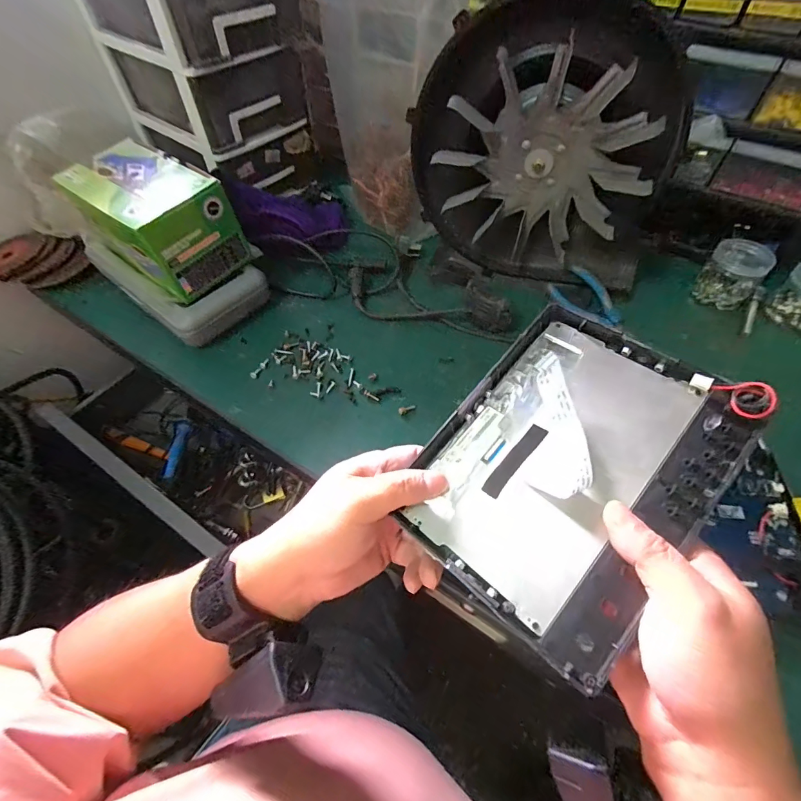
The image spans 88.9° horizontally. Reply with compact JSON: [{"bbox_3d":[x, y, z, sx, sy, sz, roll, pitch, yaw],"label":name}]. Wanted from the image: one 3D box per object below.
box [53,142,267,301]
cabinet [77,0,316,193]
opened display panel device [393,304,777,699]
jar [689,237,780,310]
[{"bbox_3d":[-0.271,-0.207,0.460,0.161,0.096,0.109,33,61,21],"label":"box"},{"bbox_3d":[-0.262,-0.454,0.547,0.202,0.261,0.212,-35,62,-22],"label":"cabinet"},{"bbox_3d":[0.098,0.034,0.240,0.141,0.020,0.183,36,76,30],"label":"opened display panel device"},{"bbox_3d":[0.424,-0.161,0.524,0.066,0.058,0.066,39,63,24],"label":"jar"}]

